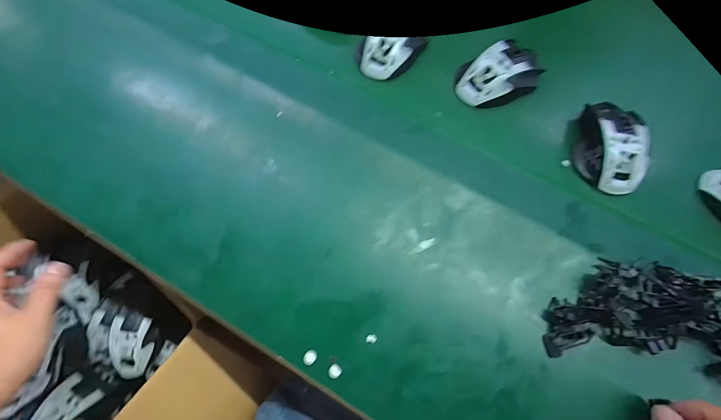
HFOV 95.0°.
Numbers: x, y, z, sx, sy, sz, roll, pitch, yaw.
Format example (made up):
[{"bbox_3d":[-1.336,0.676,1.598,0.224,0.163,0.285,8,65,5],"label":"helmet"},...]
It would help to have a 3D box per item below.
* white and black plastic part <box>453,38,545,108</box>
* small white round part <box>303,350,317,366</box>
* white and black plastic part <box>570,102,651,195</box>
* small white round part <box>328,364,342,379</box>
[{"bbox_3d":[0.172,-0.171,0.411,0.102,0.037,0.072,-22,71,-11],"label":"white and black plastic part"},{"bbox_3d":[-0.047,0.138,0.309,0.011,0.004,0.014,39,72,13],"label":"small white round part"},{"bbox_3d":[0.288,-0.078,0.379,0.067,0.040,0.114,11,68,2],"label":"white and black plastic part"},{"bbox_3d":[-0.024,0.149,0.304,0.011,0.004,0.012,1,68,-2],"label":"small white round part"}]

